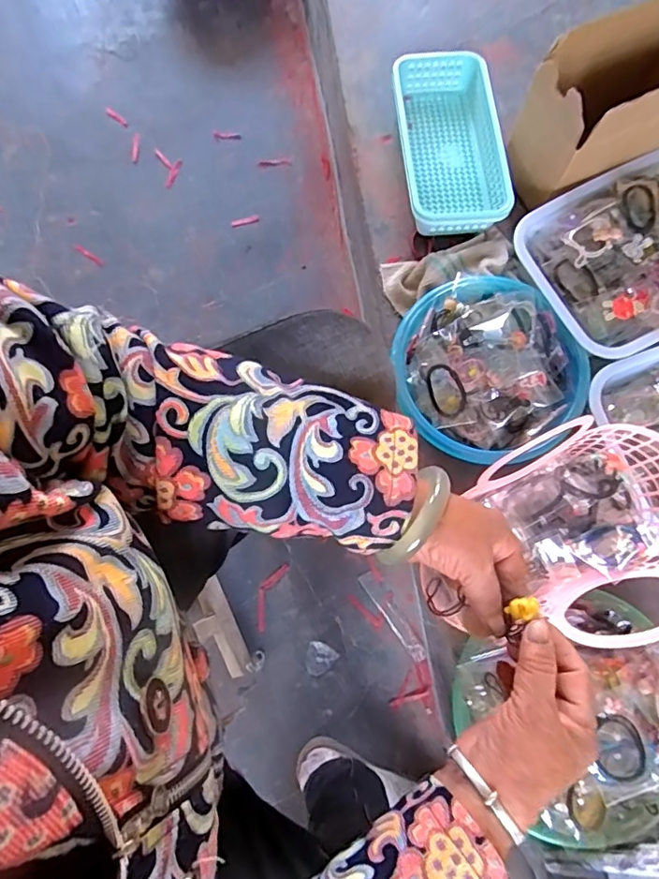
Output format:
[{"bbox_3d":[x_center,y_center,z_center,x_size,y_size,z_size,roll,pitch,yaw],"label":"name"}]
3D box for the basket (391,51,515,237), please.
[{"bbox_3d":[0.167,-0.398,0.708,0.139,0.055,0.253,-5,78,-1],"label":"basket"}]

